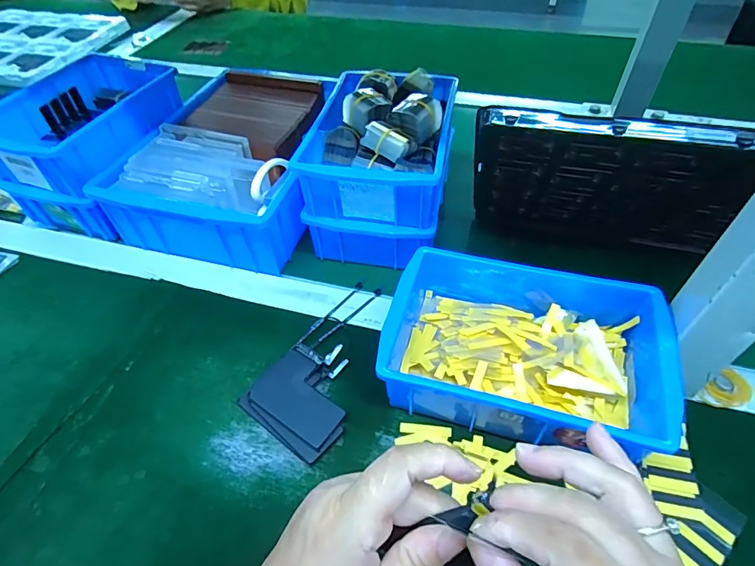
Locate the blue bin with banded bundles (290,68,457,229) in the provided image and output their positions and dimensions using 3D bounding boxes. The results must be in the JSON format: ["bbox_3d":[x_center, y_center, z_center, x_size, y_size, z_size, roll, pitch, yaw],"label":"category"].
[{"bbox_3d":[0.007,-0.149,0.450,0.127,0.075,0.185,7,49,9],"label":"blue bin with banded bundles"}]

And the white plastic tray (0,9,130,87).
[{"bbox_3d":[-0.716,-0.486,0.884,0.335,0.029,0.286,8,49,10],"label":"white plastic tray"}]

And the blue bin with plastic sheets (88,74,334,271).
[{"bbox_3d":[-0.152,-0.145,0.524,0.196,0.086,0.282,12,49,12],"label":"blue bin with plastic sheets"}]

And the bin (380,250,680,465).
[{"bbox_3d":[0.113,0.047,0.357,0.200,0.067,0.151,12,49,12],"label":"bin"}]

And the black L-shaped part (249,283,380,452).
[{"bbox_3d":[-0.033,0.061,0.386,0.078,0.016,0.158,24,52,22],"label":"black L-shaped part"}]

